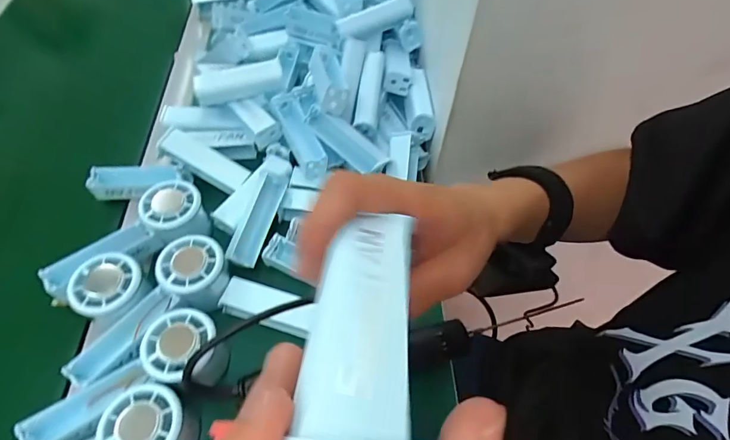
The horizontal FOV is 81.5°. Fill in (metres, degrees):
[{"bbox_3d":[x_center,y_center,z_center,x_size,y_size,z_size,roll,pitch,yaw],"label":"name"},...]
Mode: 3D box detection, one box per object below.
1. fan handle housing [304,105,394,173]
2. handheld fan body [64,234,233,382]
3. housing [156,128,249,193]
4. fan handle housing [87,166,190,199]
[{"bbox_3d":[-0.020,-0.088,0.460,0.099,0.018,0.030,36,61,-1],"label":"fan handle housing"},{"bbox_3d":[-0.185,0.080,0.376,0.059,0.048,0.149,38,75,21],"label":"handheld fan body"},{"bbox_3d":[-0.178,-0.065,0.471,0.098,0.022,0.036,30,59,-4],"label":"housing"},{"bbox_3d":[-0.251,-0.044,0.474,0.101,0.024,0.029,-3,56,-4],"label":"fan handle housing"}]

